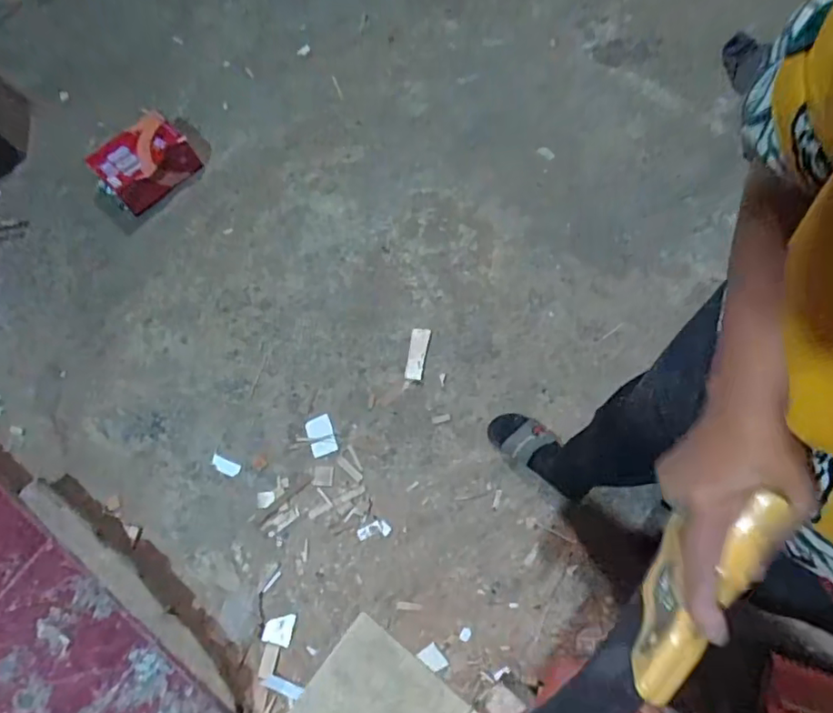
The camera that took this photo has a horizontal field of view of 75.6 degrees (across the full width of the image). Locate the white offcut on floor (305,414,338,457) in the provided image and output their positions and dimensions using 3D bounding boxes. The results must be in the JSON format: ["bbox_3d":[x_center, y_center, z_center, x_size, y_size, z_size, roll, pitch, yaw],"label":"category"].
[{"bbox_3d":[-0.221,0.182,1.243,0.057,0.006,0.093,-20,71,-4],"label":"white offcut on floor"}]

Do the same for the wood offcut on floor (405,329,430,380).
[{"bbox_3d":[0.002,-0.007,1.281,0.042,0.010,0.126,10,72,7],"label":"wood offcut on floor"}]

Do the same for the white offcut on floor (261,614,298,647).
[{"bbox_3d":[-0.284,0.561,1.111,0.059,0.004,0.060,13,64,1],"label":"white offcut on floor"}]

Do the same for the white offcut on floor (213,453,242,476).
[{"bbox_3d":[-0.437,0.251,1.230,0.068,0.004,0.031,25,81,7],"label":"white offcut on floor"}]

